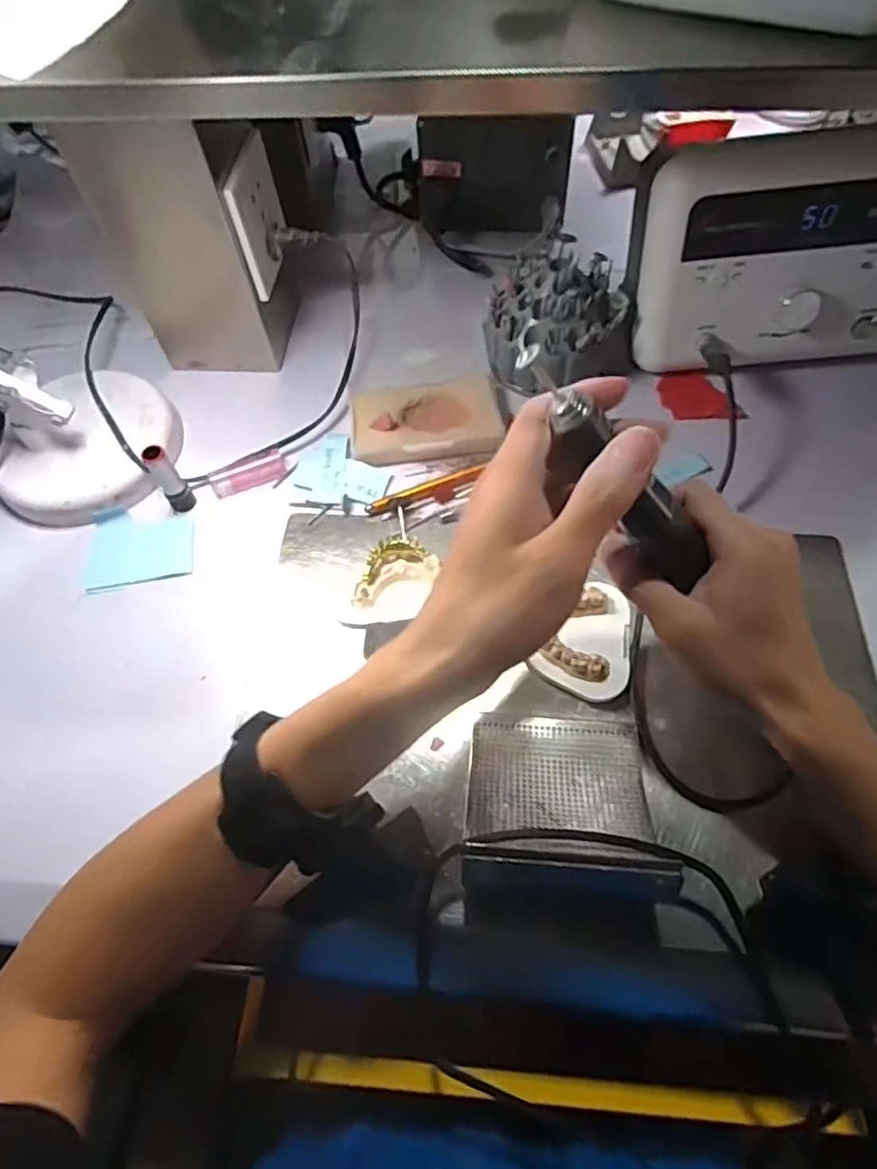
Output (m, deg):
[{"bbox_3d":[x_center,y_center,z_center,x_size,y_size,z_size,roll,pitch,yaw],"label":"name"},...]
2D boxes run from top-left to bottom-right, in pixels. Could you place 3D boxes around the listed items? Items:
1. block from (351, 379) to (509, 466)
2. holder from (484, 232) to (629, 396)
[{"bbox_3d":[-0.007,-0.131,0.502,0.120,0.016,0.068,-10,61,-3],"label":"block"},{"bbox_3d":[0.093,-0.211,0.503,0.103,0.089,0.080,-5,61,0],"label":"holder"}]

